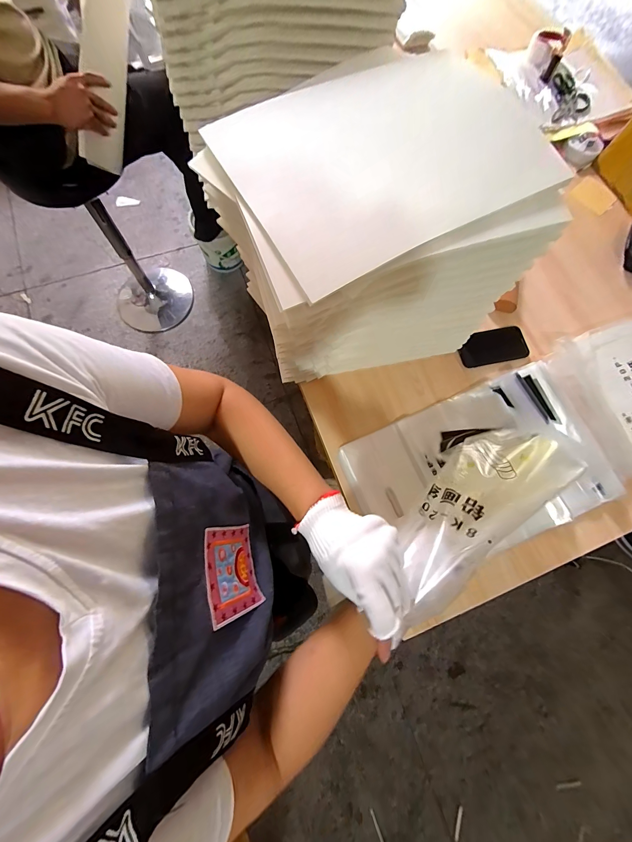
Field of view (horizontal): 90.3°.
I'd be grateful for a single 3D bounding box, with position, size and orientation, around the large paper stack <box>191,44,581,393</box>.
[{"bbox_3d":[0.078,-0.259,0.513,0.378,0.323,0.271,-18,76,-7],"label":"large paper stack"}]

